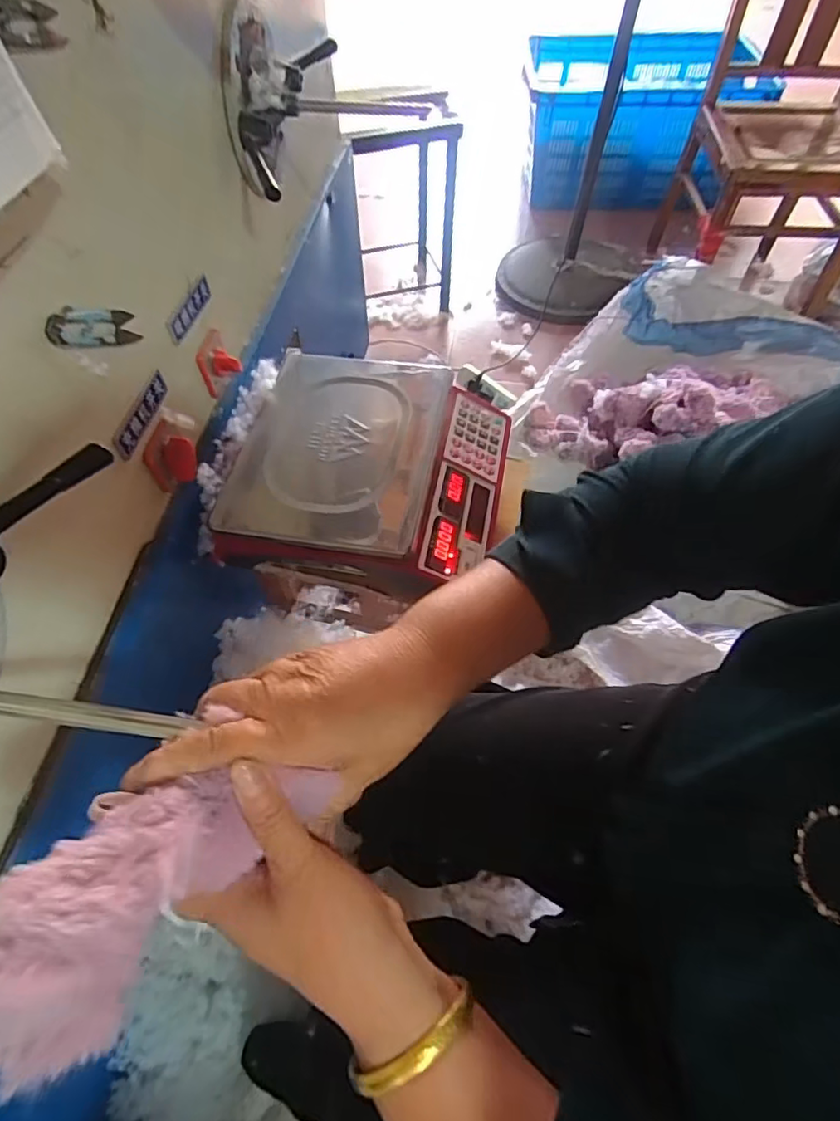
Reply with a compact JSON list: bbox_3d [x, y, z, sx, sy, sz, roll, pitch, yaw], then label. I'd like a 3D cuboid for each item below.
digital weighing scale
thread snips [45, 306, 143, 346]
[{"bbox_3d":[-0.053,-0.112,0.706,0.294,0.104,0.306,10,57,8],"label":"digital weighing scale"},{"bbox_3d":[-0.270,-0.194,0.474,0.012,0.029,0.112,7,23,5],"label":"thread snips"}]

